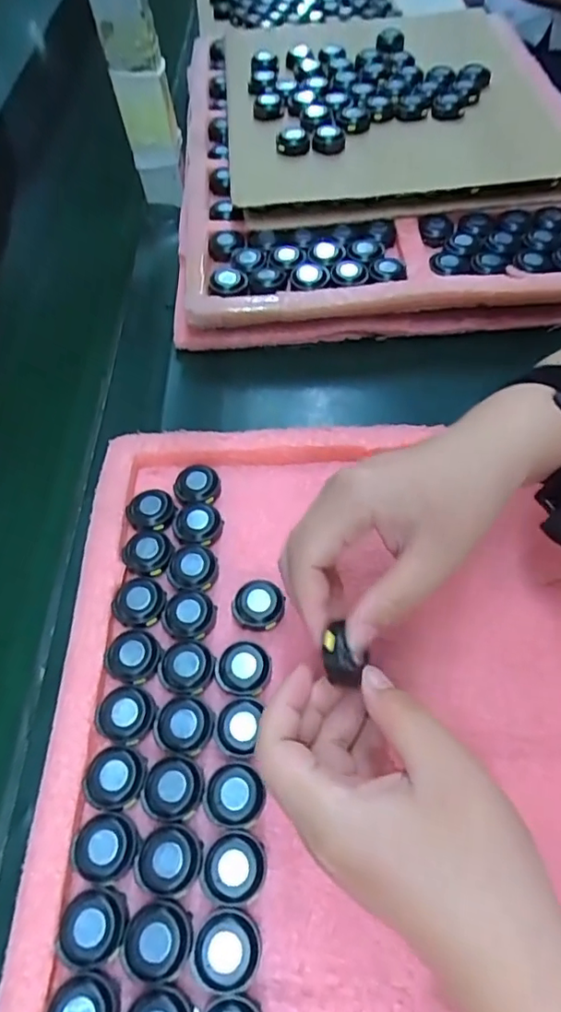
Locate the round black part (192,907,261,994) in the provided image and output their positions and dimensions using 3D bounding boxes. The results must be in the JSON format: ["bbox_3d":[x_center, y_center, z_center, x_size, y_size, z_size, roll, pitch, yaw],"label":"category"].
[{"bbox_3d":[-0.024,0.197,0.247,0.028,0.014,0.028,-3,59,4],"label":"round black part"}]

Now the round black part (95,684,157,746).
[{"bbox_3d":[-0.083,0.112,0.298,0.030,0.008,0.028,12,61,13],"label":"round black part"}]

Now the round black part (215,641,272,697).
[{"bbox_3d":[-0.021,0.091,0.309,0.030,0.012,0.028,-3,59,4],"label":"round black part"}]

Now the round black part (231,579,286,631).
[{"bbox_3d":[-0.013,0.058,0.329,0.030,0.010,0.029,-3,59,4],"label":"round black part"}]

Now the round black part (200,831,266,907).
[{"bbox_3d":[-0.022,0.171,0.261,0.030,0.014,0.028,-1,63,3],"label":"round black part"}]

